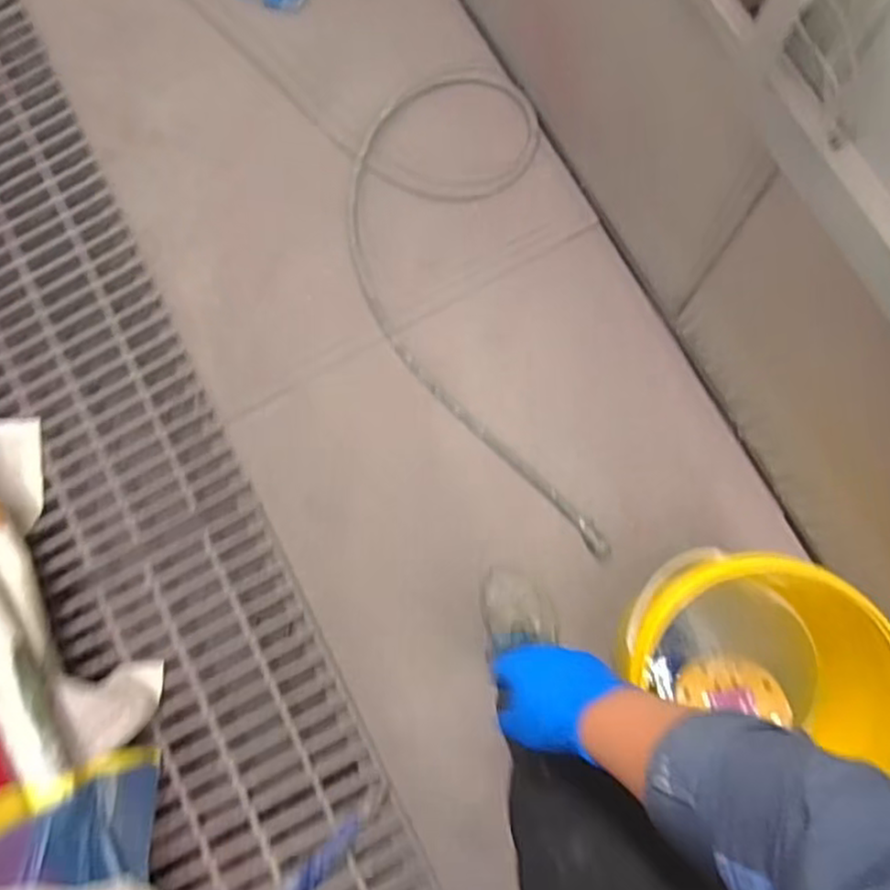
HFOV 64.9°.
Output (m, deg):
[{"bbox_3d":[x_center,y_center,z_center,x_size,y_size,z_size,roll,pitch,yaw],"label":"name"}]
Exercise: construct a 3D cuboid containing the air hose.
[{"bbox_3d":[0.032,-0.235,1.215,0.356,0.029,0.878,-8,82,4],"label":"air hose"}]

